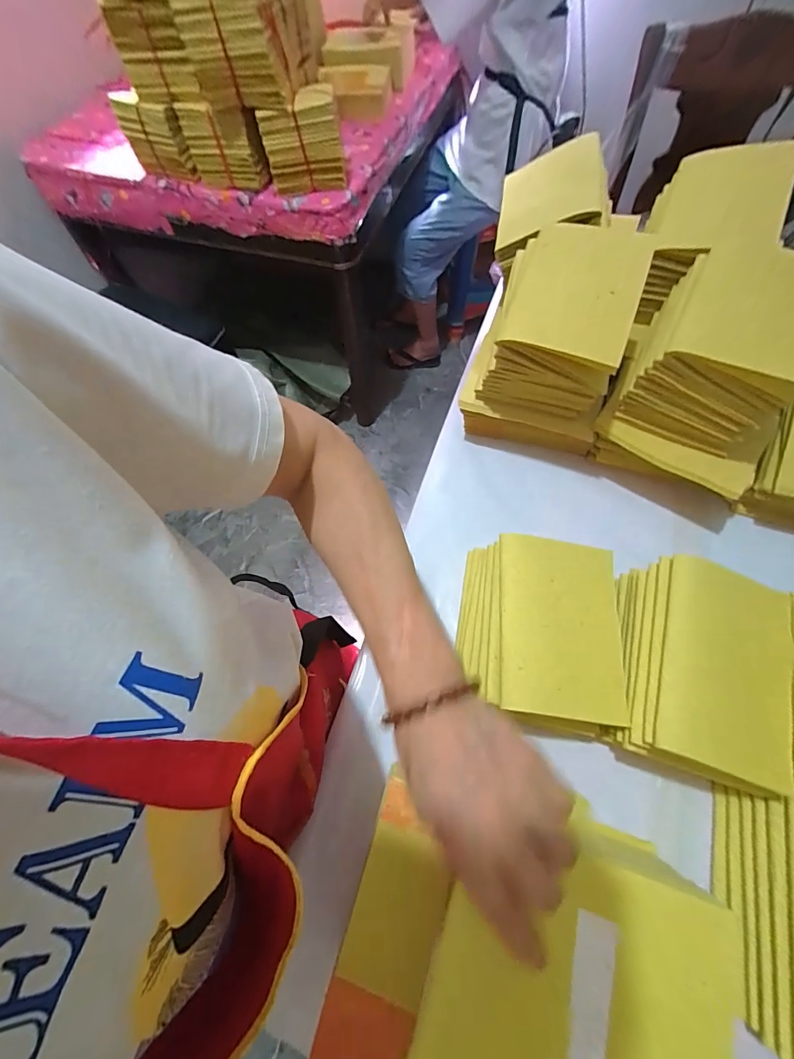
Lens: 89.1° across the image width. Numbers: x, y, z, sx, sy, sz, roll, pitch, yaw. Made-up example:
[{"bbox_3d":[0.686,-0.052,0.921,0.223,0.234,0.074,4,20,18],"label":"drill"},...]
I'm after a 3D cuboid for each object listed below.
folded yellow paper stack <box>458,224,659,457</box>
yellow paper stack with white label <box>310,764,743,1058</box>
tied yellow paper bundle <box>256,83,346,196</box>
[{"bbox_3d":[0.178,-0.211,0.465,0.156,0.190,0.186,19,68,12],"label":"folded yellow paper stack"},{"bbox_3d":[0.083,0.268,0.243,0.227,0.021,0.169,15,67,10],"label":"yellow paper stack with white label"},{"bbox_3d":[-0.203,-0.838,0.888,0.169,0.143,0.077,-14,65,-3],"label":"tied yellow paper bundle"}]

